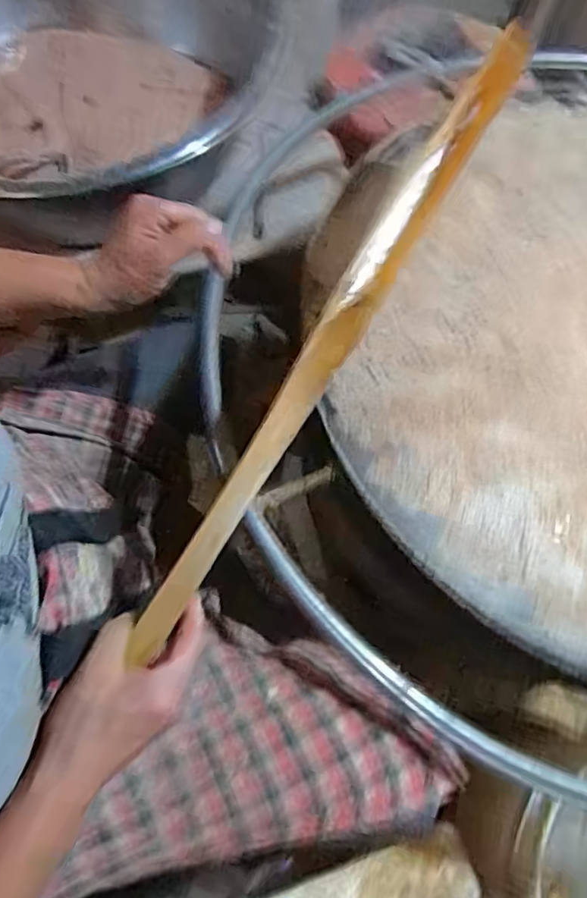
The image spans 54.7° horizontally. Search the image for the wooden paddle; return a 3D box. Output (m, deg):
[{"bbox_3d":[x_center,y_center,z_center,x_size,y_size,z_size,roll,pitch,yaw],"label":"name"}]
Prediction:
[{"bbox_3d":[0.030,-0.088,0.422,0.032,0.043,0.521,30,85,11],"label":"wooden paddle"}]

